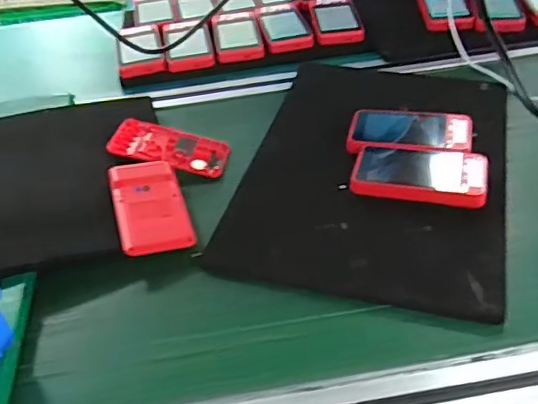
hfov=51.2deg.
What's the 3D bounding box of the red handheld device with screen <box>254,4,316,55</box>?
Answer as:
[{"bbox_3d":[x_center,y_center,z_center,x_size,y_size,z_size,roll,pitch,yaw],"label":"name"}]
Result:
[{"bbox_3d":[0.019,-0.255,0.804,0.063,0.017,0.120,-11,42,-7],"label":"red handheld device with screen"}]

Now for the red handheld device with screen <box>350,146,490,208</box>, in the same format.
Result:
[{"bbox_3d":[0.142,-0.024,0.529,0.120,0.025,0.070,7,43,14],"label":"red handheld device with screen"}]

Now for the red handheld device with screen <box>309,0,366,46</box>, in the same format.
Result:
[{"bbox_3d":[0.096,-0.264,0.811,0.068,0.014,0.131,-5,41,0],"label":"red handheld device with screen"}]

